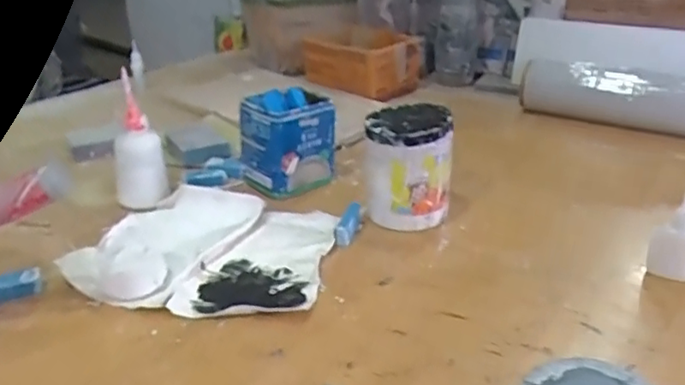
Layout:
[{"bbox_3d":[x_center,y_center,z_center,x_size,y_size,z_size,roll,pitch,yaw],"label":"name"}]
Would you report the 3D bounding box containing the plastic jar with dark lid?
[{"bbox_3d":[0.077,-0.033,0.738,0.098,0.125,0.091,0,27,0],"label":"plastic jar with dark lid"}]

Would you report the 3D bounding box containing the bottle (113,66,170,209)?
[{"bbox_3d":[-0.254,-0.054,0.766,0.061,0.141,0.047,-10,29,-18],"label":"bottle"}]

